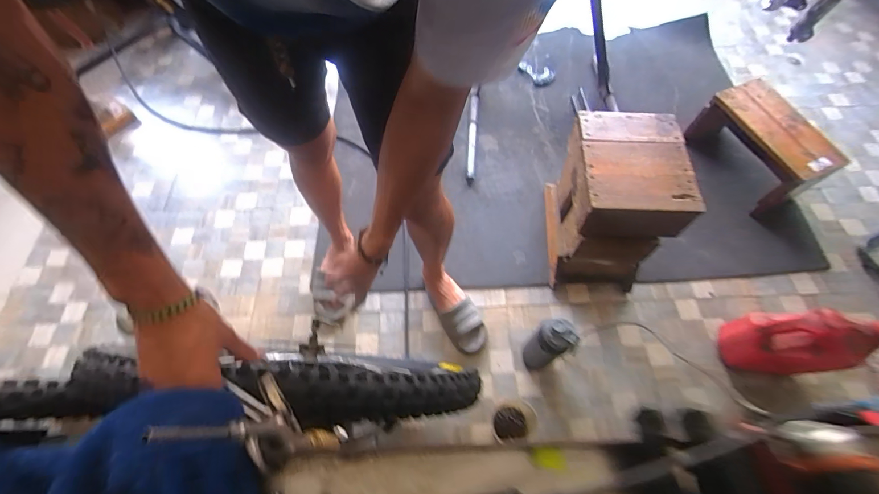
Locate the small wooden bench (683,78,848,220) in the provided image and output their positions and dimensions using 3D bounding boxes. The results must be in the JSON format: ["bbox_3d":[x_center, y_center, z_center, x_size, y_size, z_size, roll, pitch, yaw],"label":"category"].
[{"bbox_3d":[1.070,-0.347,1.254,0.200,0.214,0.407,-17,64,-9],"label":"small wooden bench"}]

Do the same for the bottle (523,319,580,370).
[{"bbox_3d":[0.283,0.261,1.005,0.074,0.303,0.089,-27,66,-14],"label":"bottle"}]

